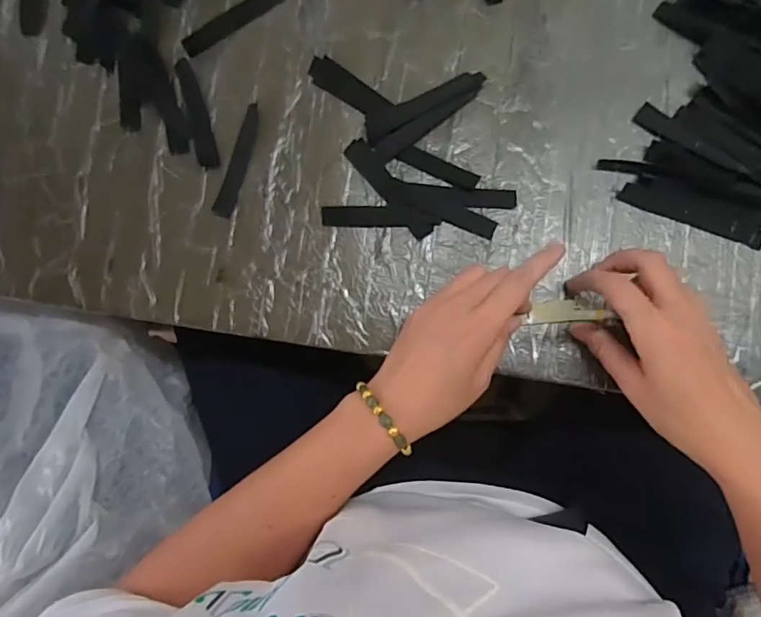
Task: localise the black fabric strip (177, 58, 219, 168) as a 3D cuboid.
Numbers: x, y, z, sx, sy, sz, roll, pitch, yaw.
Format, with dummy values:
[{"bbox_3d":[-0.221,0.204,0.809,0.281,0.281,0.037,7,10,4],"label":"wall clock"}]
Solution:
[{"bbox_3d":[-0.148,-0.158,0.412,0.017,0.004,0.092,-15,85,3],"label":"black fabric strip"}]

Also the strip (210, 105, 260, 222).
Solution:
[{"bbox_3d":[-0.112,-0.118,0.406,0.015,0.004,0.093,17,87,6],"label":"strip"}]

